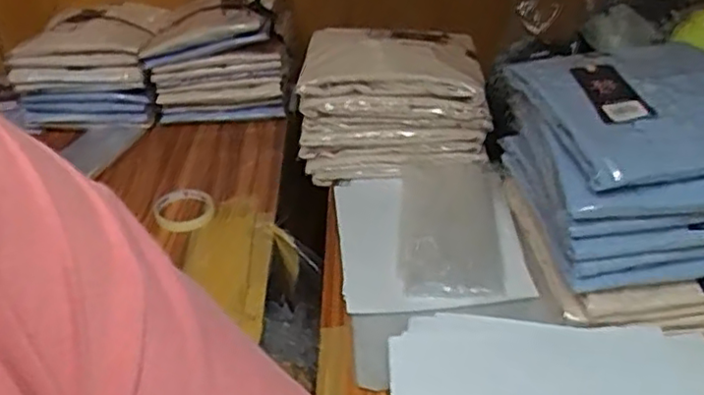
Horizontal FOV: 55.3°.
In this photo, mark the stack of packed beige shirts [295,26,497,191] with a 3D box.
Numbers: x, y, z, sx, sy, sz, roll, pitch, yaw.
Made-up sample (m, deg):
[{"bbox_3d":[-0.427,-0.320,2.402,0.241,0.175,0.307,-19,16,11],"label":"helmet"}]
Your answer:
[{"bbox_3d":[0.056,-0.134,0.963,0.251,0.163,0.193,-4,32,1],"label":"stack of packed beige shirts"}]

